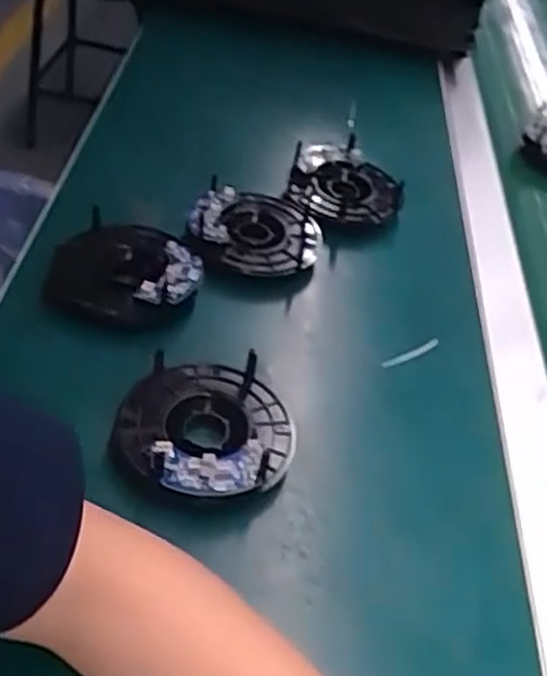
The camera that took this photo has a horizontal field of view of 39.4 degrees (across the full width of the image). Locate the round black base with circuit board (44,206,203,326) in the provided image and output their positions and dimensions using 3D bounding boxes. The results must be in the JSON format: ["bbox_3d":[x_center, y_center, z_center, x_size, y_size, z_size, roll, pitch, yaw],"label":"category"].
[{"bbox_3d":[-0.101,-0.047,0.542,0.097,0.028,0.094,6,44,-6],"label":"round black base with circuit board"}]

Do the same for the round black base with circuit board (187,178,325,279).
[{"bbox_3d":[-0.012,-0.085,0.608,0.109,0.019,0.093,11,47,-15],"label":"round black base with circuit board"}]

